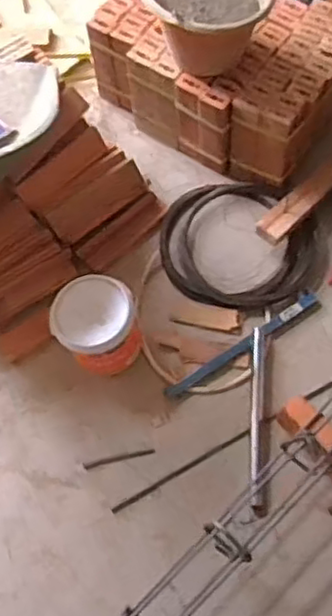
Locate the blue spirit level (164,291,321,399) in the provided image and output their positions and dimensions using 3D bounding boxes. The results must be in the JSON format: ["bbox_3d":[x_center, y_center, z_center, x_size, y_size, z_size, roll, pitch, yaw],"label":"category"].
[{"bbox_3d":[0.164,0.074,1.396,0.375,0.026,0.035,-33,70,-11],"label":"blue spirit level"}]

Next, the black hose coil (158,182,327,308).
[{"bbox_3d":[0.157,-0.148,1.475,0.325,0.051,0.325,-1,67,2],"label":"black hose coil"}]

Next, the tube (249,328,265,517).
[{"bbox_3d":[0.176,0.215,1.324,0.028,0.025,0.361,2,68,3],"label":"tube"}]

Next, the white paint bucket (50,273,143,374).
[{"bbox_3d":[-0.130,0.038,1.346,0.166,0.161,0.151,-1,67,2],"label":"white paint bucket"}]

